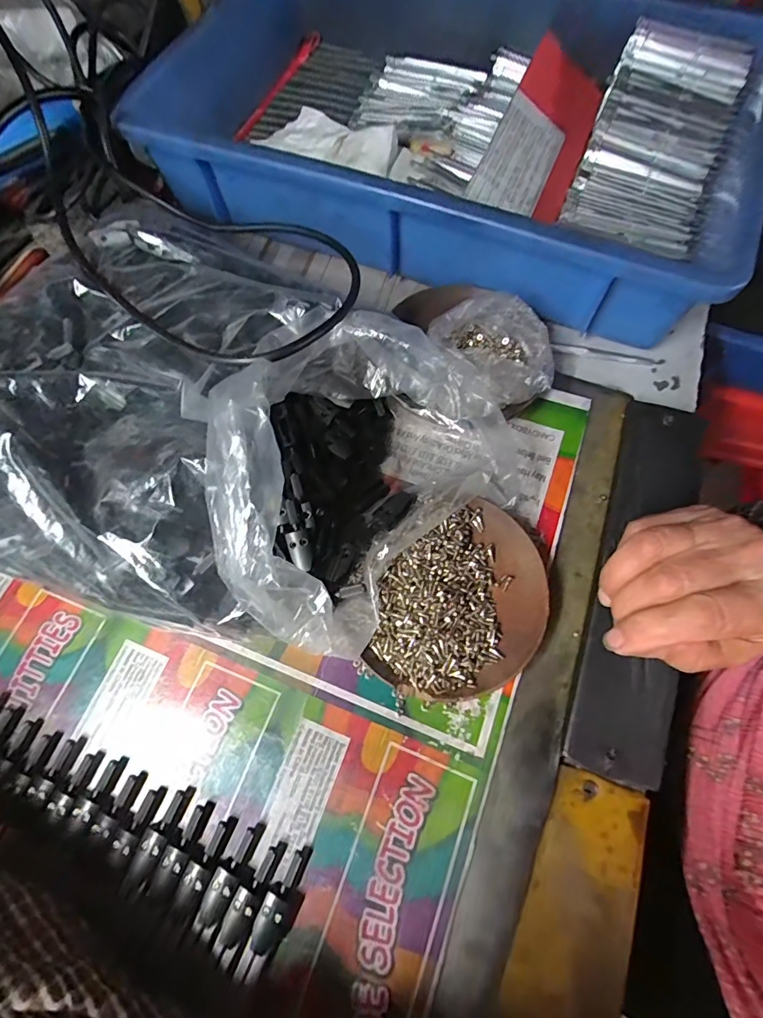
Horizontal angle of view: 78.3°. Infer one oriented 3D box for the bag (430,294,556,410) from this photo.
[{"bbox_3d":[0.076,-0.101,0.314,0.066,0.044,0.080,-36,72,-12],"label":"bag"}]

